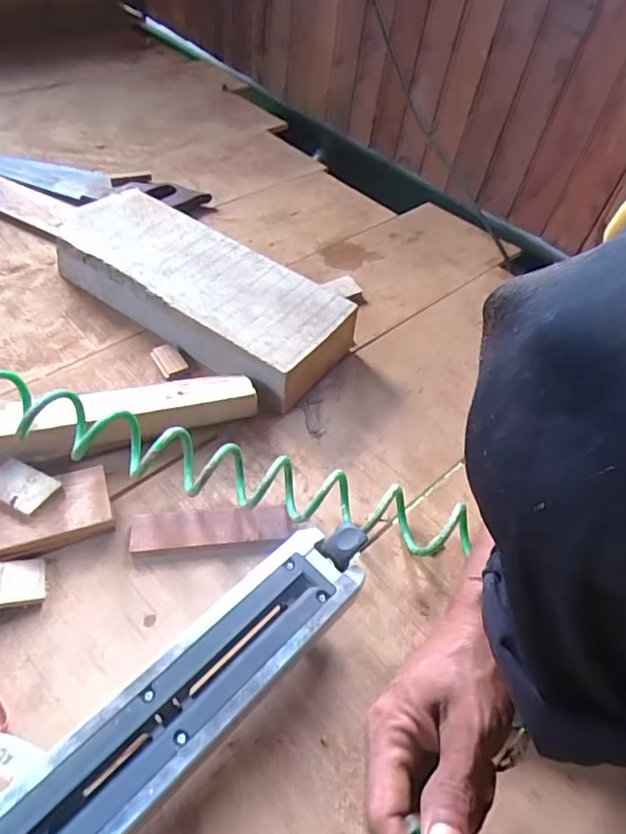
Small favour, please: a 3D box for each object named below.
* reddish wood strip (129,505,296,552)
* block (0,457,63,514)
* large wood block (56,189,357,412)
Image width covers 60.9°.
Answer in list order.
[{"bbox_3d":[-0.095,0.105,0.505,0.147,0.014,0.039,-3,51,-9],"label":"reddish wood strip"},{"bbox_3d":[-0.270,0.063,0.490,0.065,0.011,0.038,22,52,12],"label":"block"},{"bbox_3d":[-0.143,-0.158,0.675,0.391,0.077,0.143,32,55,19],"label":"large wood block"}]

